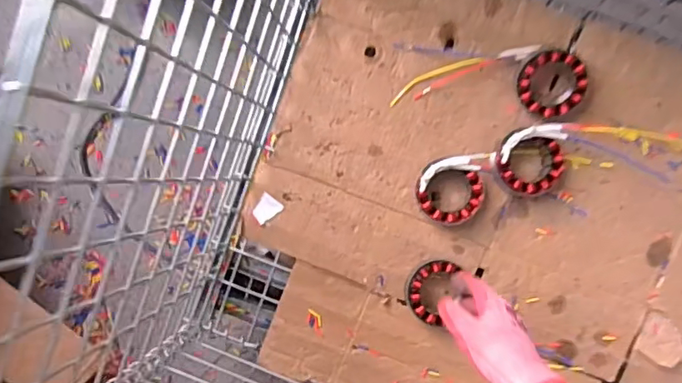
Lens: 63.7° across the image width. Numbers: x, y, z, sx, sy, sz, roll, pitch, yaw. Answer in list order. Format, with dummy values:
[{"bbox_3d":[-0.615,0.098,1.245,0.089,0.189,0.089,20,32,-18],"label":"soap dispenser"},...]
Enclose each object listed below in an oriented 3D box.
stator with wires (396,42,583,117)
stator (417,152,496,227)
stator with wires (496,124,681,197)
[{"bbox_3d":[0.190,-0.146,0.704,0.240,0.049,0.091,2,92,6],"label":"stator with wires"},{"bbox_3d":[0.150,0.000,0.718,0.098,0.044,0.090,-6,91,6],"label":"stator"},{"bbox_3d":[0.327,-0.047,0.694,0.255,0.049,0.087,-7,91,6],"label":"stator with wires"}]

